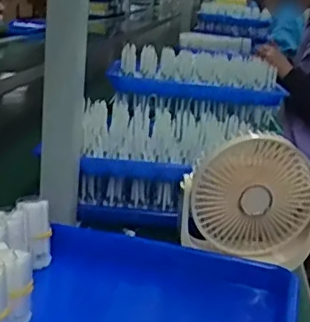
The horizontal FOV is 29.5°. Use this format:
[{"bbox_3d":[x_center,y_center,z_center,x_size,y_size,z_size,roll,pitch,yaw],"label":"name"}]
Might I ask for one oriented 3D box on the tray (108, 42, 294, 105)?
[{"bbox_3d":[0.082,-0.164,1.077,0.308,0.078,0.218,9,17,11],"label":"tray"}]

